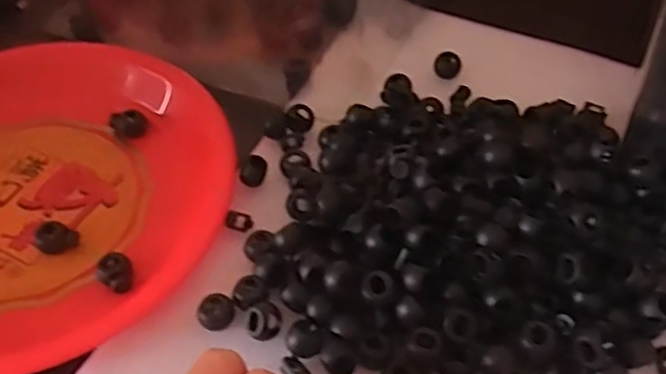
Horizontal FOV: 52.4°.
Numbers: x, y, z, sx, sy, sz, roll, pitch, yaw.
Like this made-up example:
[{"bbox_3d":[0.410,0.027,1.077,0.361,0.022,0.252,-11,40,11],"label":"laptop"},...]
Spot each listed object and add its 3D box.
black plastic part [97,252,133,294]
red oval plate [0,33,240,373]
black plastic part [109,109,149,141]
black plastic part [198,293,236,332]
[{"bbox_3d":[-0.112,0.044,0.351,0.016,0.009,0.023,-29,57,-20],"label":"black plastic part"},{"bbox_3d":[-0.175,0.002,0.377,0.226,0.039,0.226,31,58,23],"label":"red oval plate"},{"bbox_3d":[-0.127,-0.039,0.424,0.021,0.016,0.014,-20,54,-14],"label":"black plastic part"},{"bbox_3d":[-0.056,0.061,0.327,0.017,0.008,0.015,-35,59,-23],"label":"black plastic part"}]

